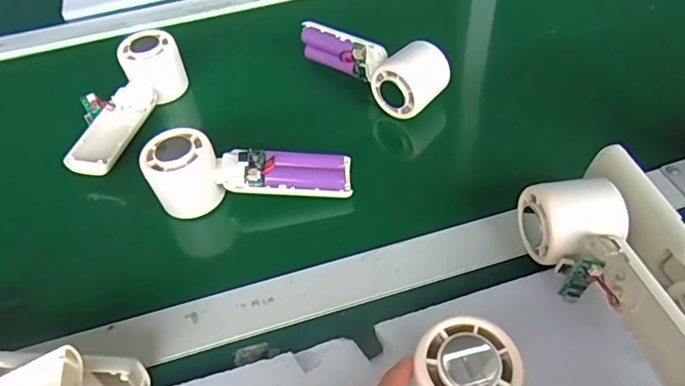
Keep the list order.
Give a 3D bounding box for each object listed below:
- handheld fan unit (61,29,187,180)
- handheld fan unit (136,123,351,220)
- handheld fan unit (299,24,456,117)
[{"bbox_3d":[-0.215,-0.087,0.506,0.064,0.050,0.160,10,51,12],"label":"handheld fan unit"},{"bbox_3d":[-0.076,-0.018,0.437,0.162,0.049,0.049,-1,49,3],"label":"handheld fan unit"},{"bbox_3d":[0.028,-0.137,0.528,0.055,0.054,0.160,-37,56,-25],"label":"handheld fan unit"}]

